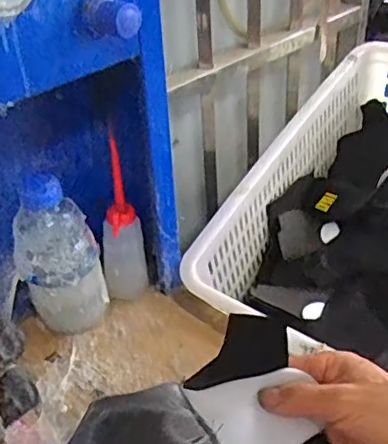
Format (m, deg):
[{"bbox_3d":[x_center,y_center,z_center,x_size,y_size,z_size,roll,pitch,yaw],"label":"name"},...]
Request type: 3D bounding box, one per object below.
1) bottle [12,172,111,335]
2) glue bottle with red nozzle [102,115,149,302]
[{"bbox_3d":[-0.146,0.032,0.637,0.088,0.167,0.085,-10,37,-10],"label":"bottle"},{"bbox_3d":[-0.082,0.006,0.663,0.048,0.170,0.052,-7,37,-6],"label":"glue bottle with red nozzle"}]

